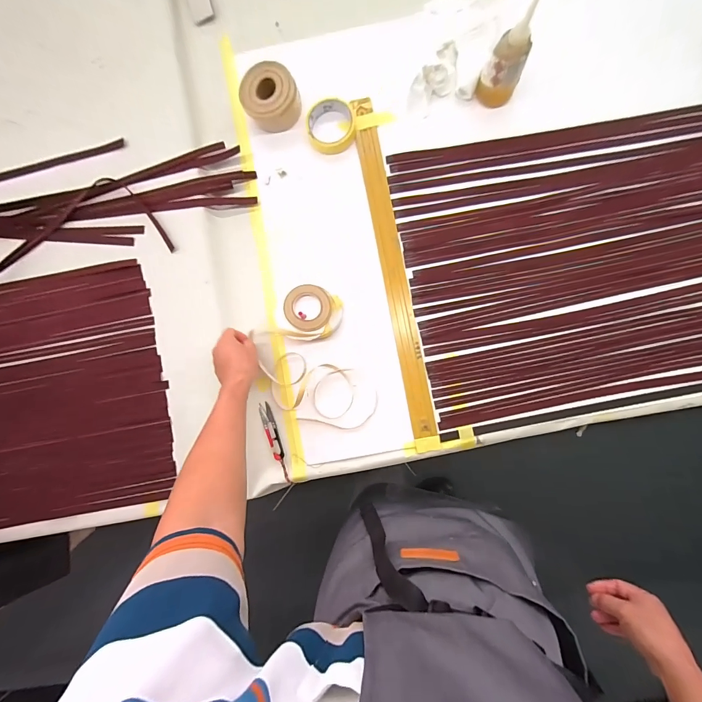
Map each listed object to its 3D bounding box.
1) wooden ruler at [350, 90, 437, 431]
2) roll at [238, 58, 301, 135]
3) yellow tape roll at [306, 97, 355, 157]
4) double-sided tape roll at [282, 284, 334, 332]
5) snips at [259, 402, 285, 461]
[{"bbox_3d":[0.079,-0.156,0.633,0.041,0.007,0.622,-11,87,0],"label":"wooden ruler"},{"bbox_3d":[-0.146,-0.464,0.638,0.098,0.055,0.096,0,88,3],"label":"roll"},{"bbox_3d":[-0.036,-0.415,0.642,0.087,0.028,0.093,0,88,3],"label":"yellow tape roll"},{"bbox_3d":[-0.075,-0.075,0.606,0.084,0.008,0.079,0,88,3],"label":"double-sided tape roll"},{"bbox_3d":[-0.147,0.148,0.640,0.022,0.010,0.107,-18,88,2],"label":"snips"}]

